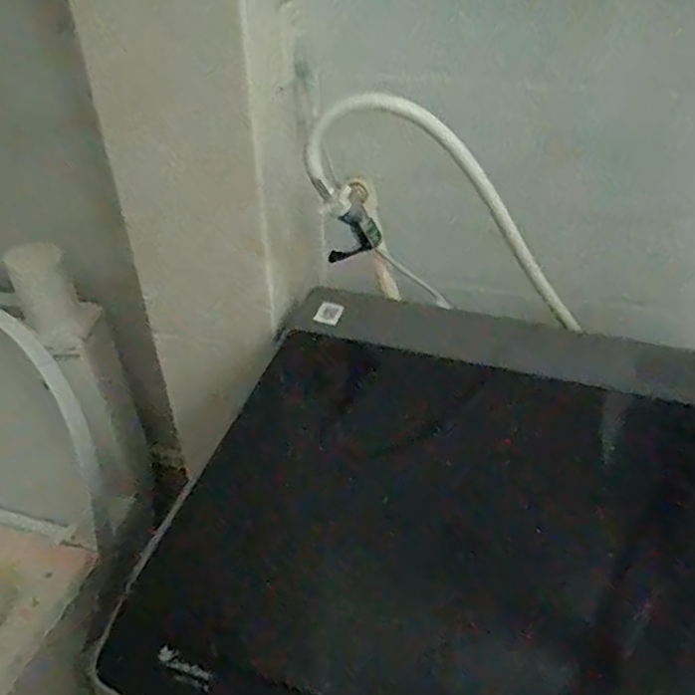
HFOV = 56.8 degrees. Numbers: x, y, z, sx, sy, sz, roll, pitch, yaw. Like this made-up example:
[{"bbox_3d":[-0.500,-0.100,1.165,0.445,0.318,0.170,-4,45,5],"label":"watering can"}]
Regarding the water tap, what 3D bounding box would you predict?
[{"bbox_3d":[0.009,-0.146,0.747,0.059,0.094,0.100,5,40,8],"label":"water tap"}]

